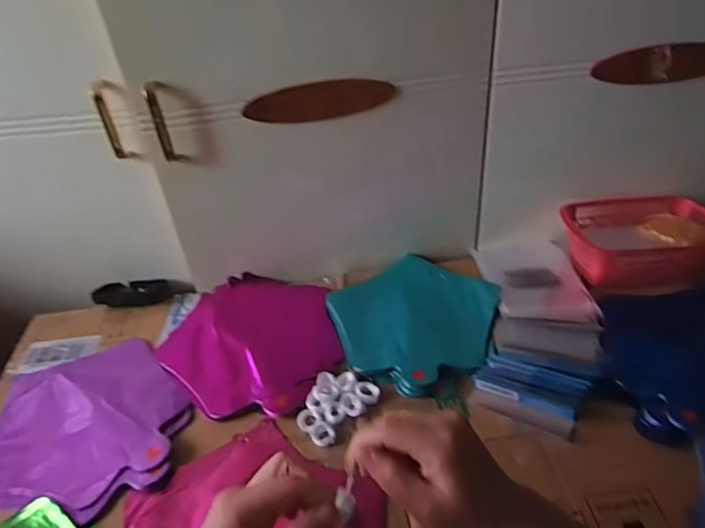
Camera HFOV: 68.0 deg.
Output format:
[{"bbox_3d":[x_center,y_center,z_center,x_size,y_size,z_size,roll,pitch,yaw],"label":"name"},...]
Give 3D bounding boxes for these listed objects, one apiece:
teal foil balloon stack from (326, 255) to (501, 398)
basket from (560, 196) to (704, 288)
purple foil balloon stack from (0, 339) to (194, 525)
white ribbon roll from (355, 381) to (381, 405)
[{"bbox_3d":[0.088,0.072,0.724,0.229,0.018,0.220,-29,43,-27],"label":"teal foil balloon stack"},{"bbox_3d":[0.429,-0.038,0.781,0.225,0.068,0.174,2,38,9],"label":"basket"},{"bbox_3d":[-0.319,0.191,0.623,0.234,0.019,0.235,-13,38,-10],"label":"purple foil balloon stack"},{"bbox_3d":[0.018,0.154,0.629,0.029,0.012,0.031,-3,38,2],"label":"white ribbon roll"}]

